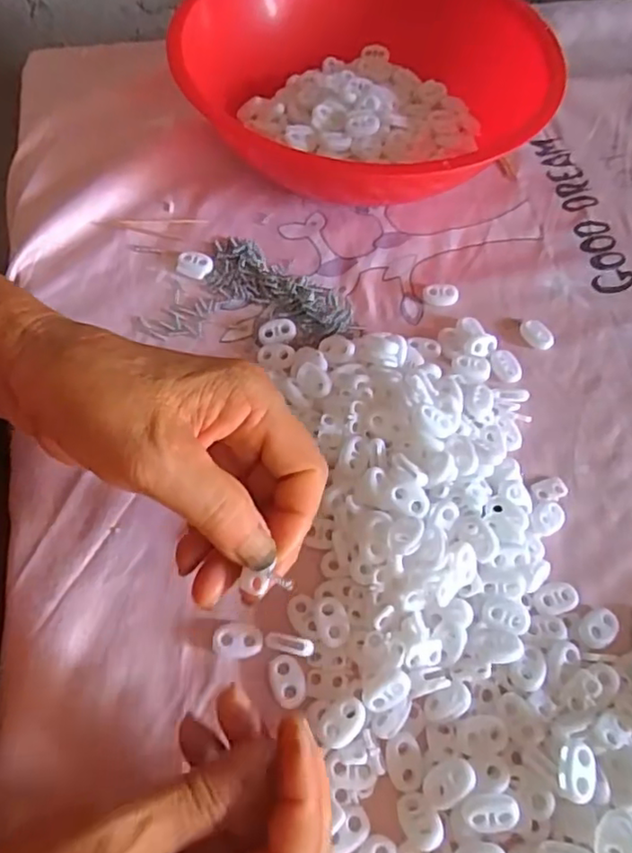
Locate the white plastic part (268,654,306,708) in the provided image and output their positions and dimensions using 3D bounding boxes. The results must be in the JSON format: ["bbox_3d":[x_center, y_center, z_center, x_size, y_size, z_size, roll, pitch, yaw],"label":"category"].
[{"bbox_3d":[-0.012,0.113,0.271,0.015,0.004,0.022,-17,64,-12],"label":"white plastic part"}]

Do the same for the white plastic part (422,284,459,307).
[{"bbox_3d":[0.081,-0.085,0.392,0.023,0.008,0.014,1,61,-3],"label":"white plastic part"}]

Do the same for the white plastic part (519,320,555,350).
[{"bbox_3d":[0.139,-0.058,0.381,0.013,0.007,0.022,-30,67,-18],"label":"white plastic part"}]

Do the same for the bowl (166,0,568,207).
[{"bbox_3d":[0.032,-0.233,0.427,0.228,0.083,0.226,1,61,-2],"label":"bowl"}]

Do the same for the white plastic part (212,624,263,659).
[{"bbox_3d":[-0.036,0.099,0.281,0.023,0.007,0.015,-1,61,-4],"label":"white plastic part"}]

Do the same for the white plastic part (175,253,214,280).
[{"bbox_3d":[-0.079,-0.104,0.391,0.023,0.006,0.016,11,61,3],"label":"white plastic part"}]

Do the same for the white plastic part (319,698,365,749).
[{"bbox_3d":[0.011,0.127,0.261,0.015,0.007,0.022,42,67,18],"label":"white plastic part"}]

